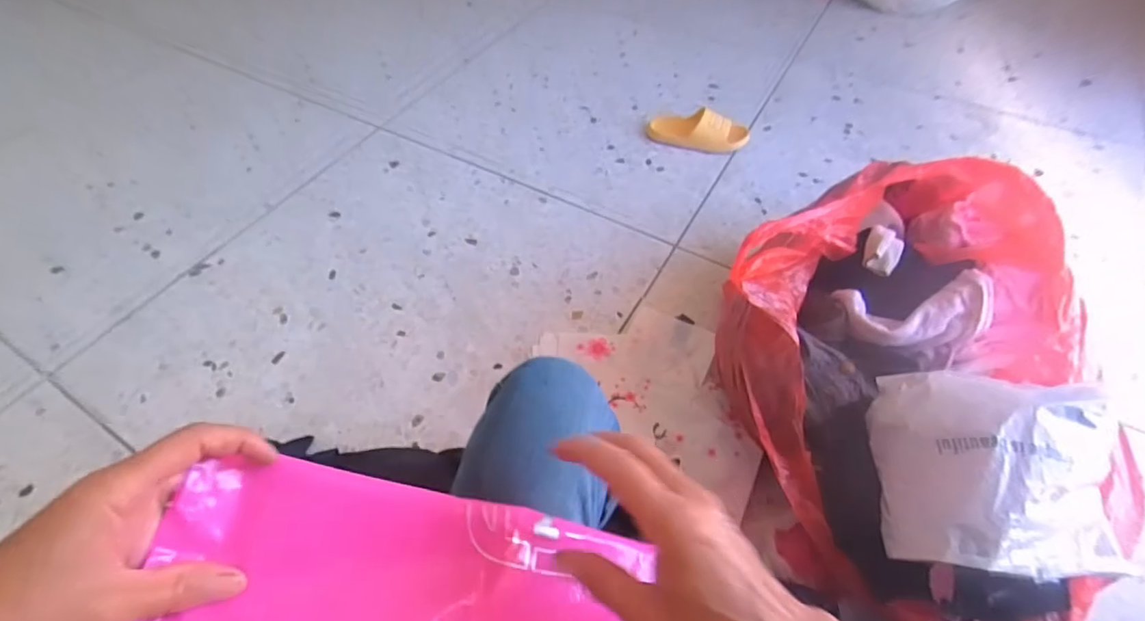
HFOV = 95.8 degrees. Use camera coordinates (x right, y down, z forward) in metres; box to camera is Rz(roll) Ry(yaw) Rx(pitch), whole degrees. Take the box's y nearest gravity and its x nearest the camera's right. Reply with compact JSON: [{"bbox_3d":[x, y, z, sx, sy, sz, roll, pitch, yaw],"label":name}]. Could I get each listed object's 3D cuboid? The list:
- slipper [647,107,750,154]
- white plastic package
[{"bbox_3d":[0.331,-0.475,1.366,0.252,0.063,0.094,17,56,11],"label":"slipper"},{"bbox_3d":[0.496,0.179,0.589,0.238,0.111,0.223,5,54,5],"label":"white plastic package"}]

